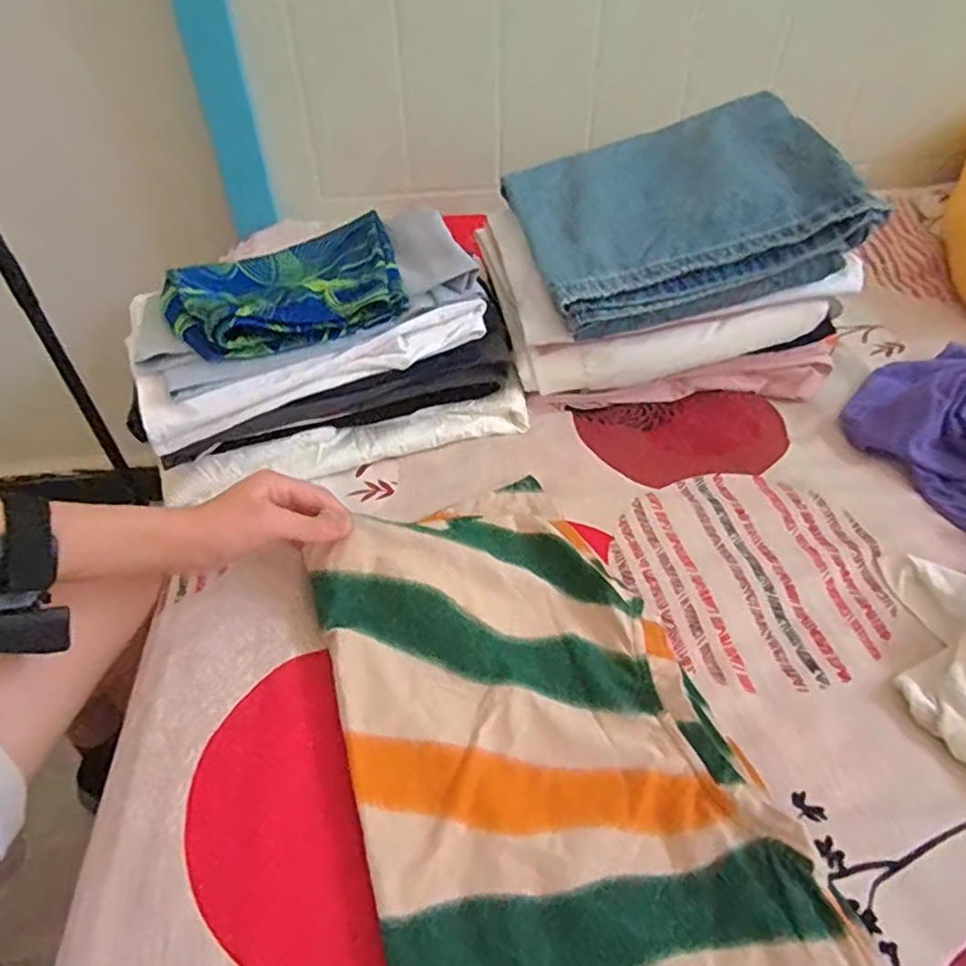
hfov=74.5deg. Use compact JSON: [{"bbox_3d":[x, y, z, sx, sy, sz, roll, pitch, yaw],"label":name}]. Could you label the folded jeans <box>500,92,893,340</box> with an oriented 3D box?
[{"bbox_3d":[0.186,-0.281,0.647,0.294,0.126,0.243,-6,44,-5],"label":"folded jeans"}]

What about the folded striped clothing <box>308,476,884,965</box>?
[{"bbox_3d":[0.041,0.174,0.394,0.237,0.050,0.458,-17,45,-12],"label":"folded striped clothing"}]

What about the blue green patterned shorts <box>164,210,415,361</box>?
[{"bbox_3d":[-0.196,-0.192,0.613,0.226,0.050,0.161,-10,44,-9],"label":"blue green patterned shorts"}]

